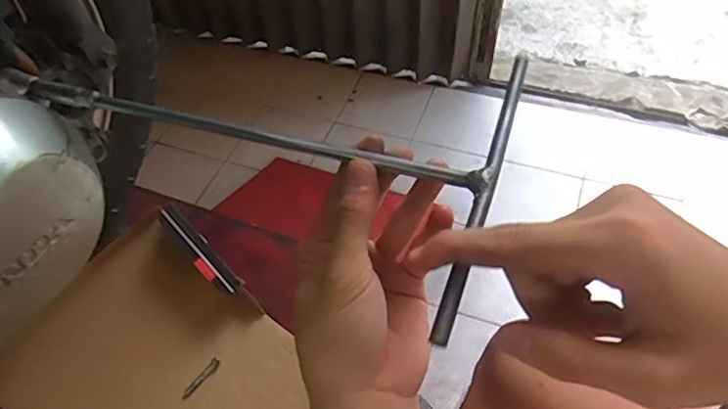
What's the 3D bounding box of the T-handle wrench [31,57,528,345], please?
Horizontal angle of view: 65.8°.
[{"bbox_3d":[-0.059,-0.052,0.307,0.285,0.012,0.162,20,57,19],"label":"T-handle wrench"}]

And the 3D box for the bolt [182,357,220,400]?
[{"bbox_3d":[-0.154,0.163,0.529,0.009,0.009,0.045,33,63,26],"label":"bolt"}]

